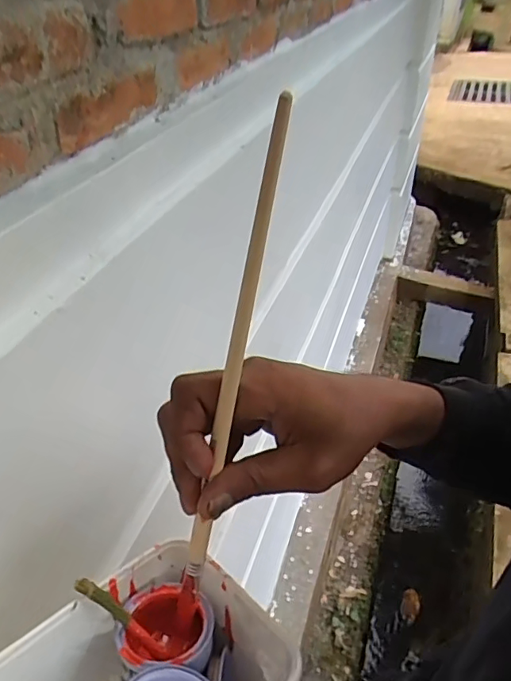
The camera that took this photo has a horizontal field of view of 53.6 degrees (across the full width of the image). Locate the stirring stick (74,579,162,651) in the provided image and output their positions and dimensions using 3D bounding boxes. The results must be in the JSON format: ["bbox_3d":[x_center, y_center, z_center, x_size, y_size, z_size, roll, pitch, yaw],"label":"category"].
[{"bbox_3d":[-0.079,0.160,0.295,0.064,0.006,0.007,44,46,-7],"label":"stirring stick"}]

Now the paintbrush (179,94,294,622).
[{"bbox_3d":[-0.010,0.015,0.252,0.008,0.249,0.011,30,31,32],"label":"paintbrush"}]

